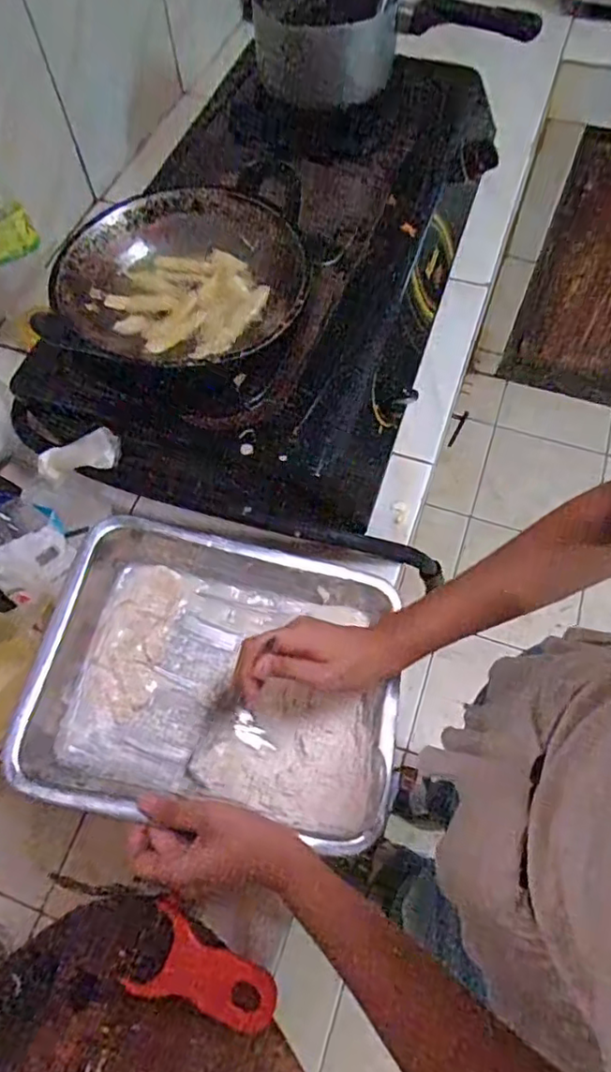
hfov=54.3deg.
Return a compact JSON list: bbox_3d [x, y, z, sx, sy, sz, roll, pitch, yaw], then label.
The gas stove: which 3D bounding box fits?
[{"bbox_3d":[-0.008,-0.286,0.691,0.341,0.115,0.596,21,66,12],"label":"gas stove"}]

